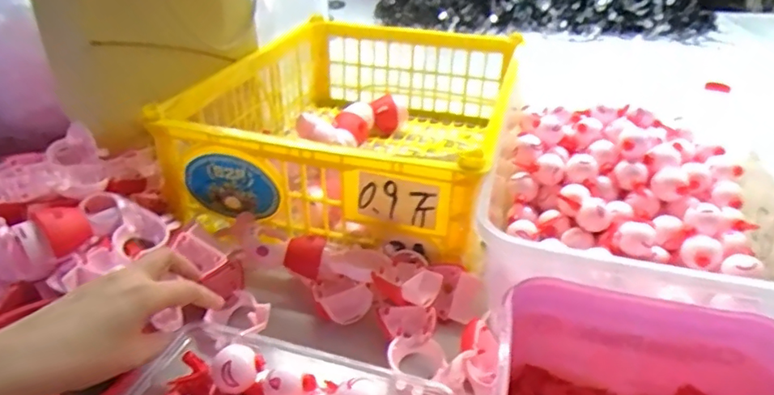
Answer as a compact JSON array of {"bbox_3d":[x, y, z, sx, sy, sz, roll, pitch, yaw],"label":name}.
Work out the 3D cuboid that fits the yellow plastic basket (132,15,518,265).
[{"bbox_3d":[-0.029,-0.104,0.727,0.352,0.141,0.447,10,32,13],"label":"yellow plastic basket"}]

